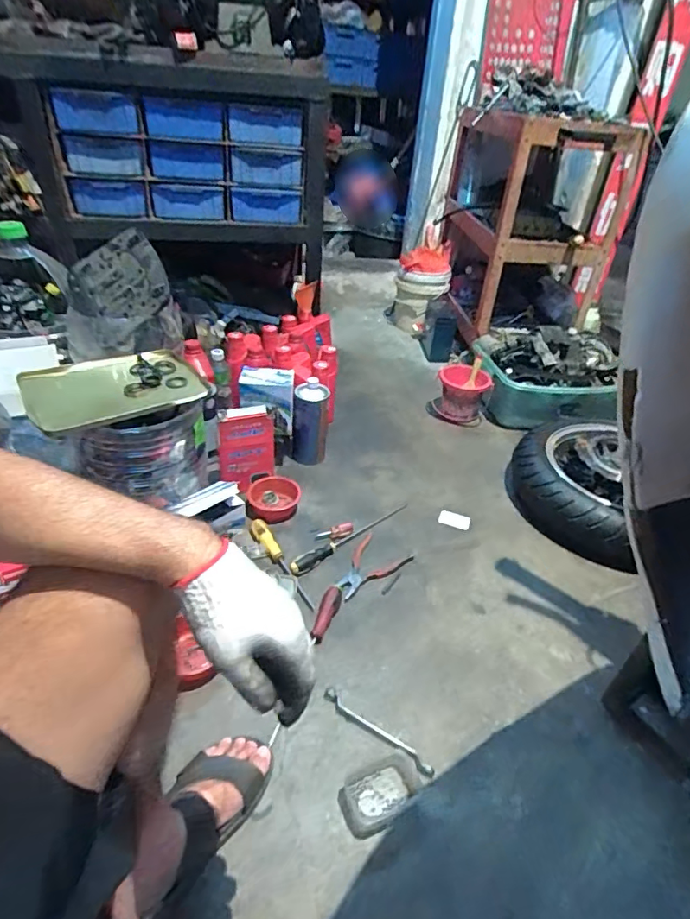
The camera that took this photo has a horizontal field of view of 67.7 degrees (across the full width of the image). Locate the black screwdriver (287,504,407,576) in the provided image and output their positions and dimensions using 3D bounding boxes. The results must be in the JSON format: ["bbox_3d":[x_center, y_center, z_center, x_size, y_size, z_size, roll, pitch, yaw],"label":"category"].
[{"bbox_3d":[0.014,0.160,1.125,0.038,0.027,0.341,33,44,31],"label":"black screwdriver"}]

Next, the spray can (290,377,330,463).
[{"bbox_3d":[-0.091,-0.089,1.293,0.081,0.212,0.066,-27,48,-37],"label":"spray can"}]

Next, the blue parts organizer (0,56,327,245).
[{"bbox_3d":[-0.470,-0.792,1.371,0.735,0.401,0.151,2,36,-4],"label":"blue parts organizer"}]

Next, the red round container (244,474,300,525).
[{"bbox_3d":[-0.164,0.088,1.181,0.118,0.036,0.119,0,37,-8],"label":"red round container"}]

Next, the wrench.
[{"bbox_3d":[0.049,0.414,0.787,0.197,0.012,0.021,28,41,26],"label":"wrench"}]

